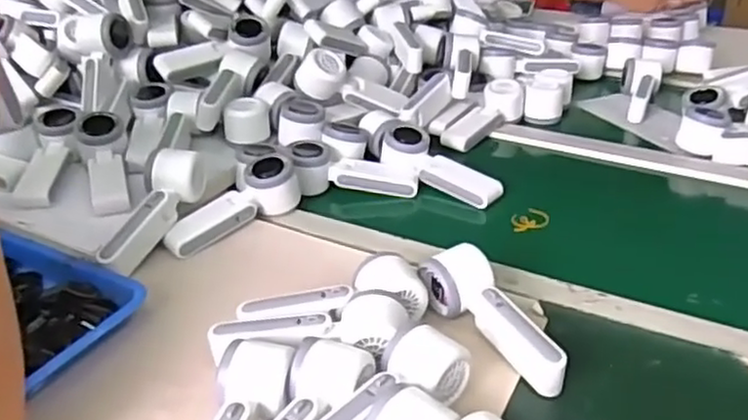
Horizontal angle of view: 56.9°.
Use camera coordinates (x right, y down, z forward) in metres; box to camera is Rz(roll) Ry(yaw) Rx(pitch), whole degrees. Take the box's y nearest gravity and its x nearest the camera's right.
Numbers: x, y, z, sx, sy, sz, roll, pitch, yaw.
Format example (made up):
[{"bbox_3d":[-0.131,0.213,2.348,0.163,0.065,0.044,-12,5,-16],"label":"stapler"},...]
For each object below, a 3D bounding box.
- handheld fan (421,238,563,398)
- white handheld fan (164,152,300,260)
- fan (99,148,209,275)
[{"bbox_3d":[0.103,0.097,0.610,0.060,0.059,0.160,-15,33,-20],"label":"handheld fan"},{"bbox_3d":[-0.161,0.001,0.794,0.170,0.060,0.049,-35,42,-23],"label":"white handheld fan"},{"bbox_3d":[-0.240,0.002,0.749,0.047,0.051,0.161,11,56,22],"label":"fan"}]

